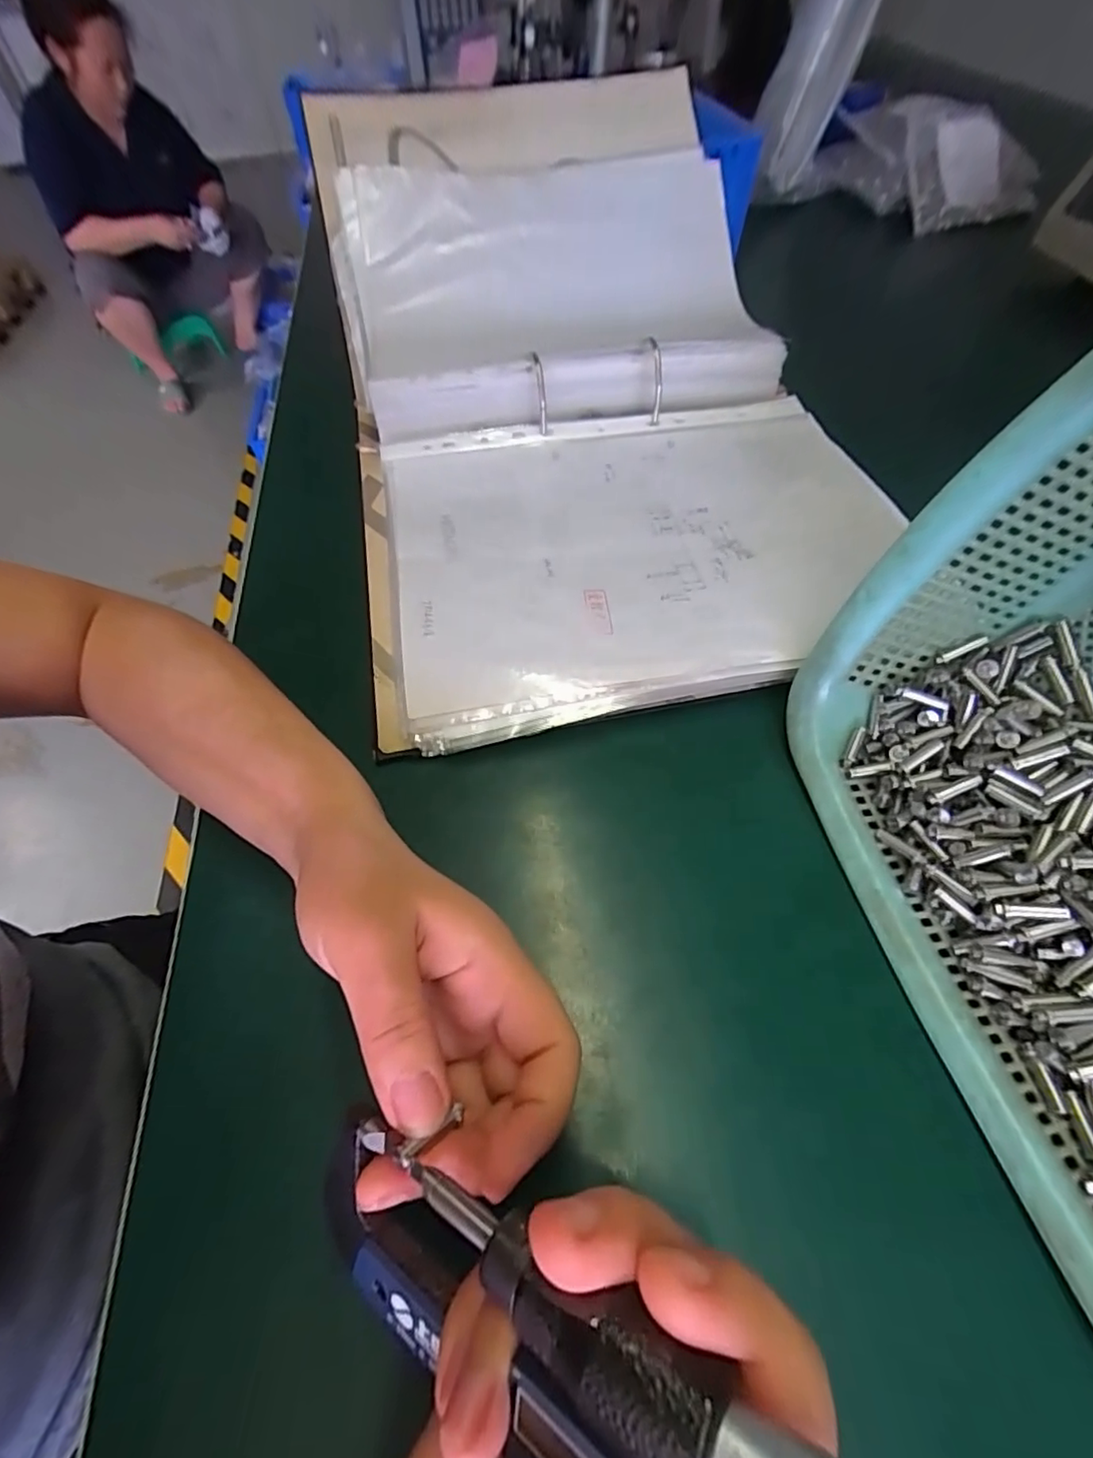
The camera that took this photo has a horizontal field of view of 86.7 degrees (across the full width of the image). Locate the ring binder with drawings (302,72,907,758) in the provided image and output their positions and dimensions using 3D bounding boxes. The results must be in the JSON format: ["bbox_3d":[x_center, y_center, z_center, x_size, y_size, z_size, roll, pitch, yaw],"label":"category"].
[{"bbox_3d":[0.029,-0.268,0.393,0.342,0.154,0.554,-11,56,-5],"label":"ring binder with drawings"}]

